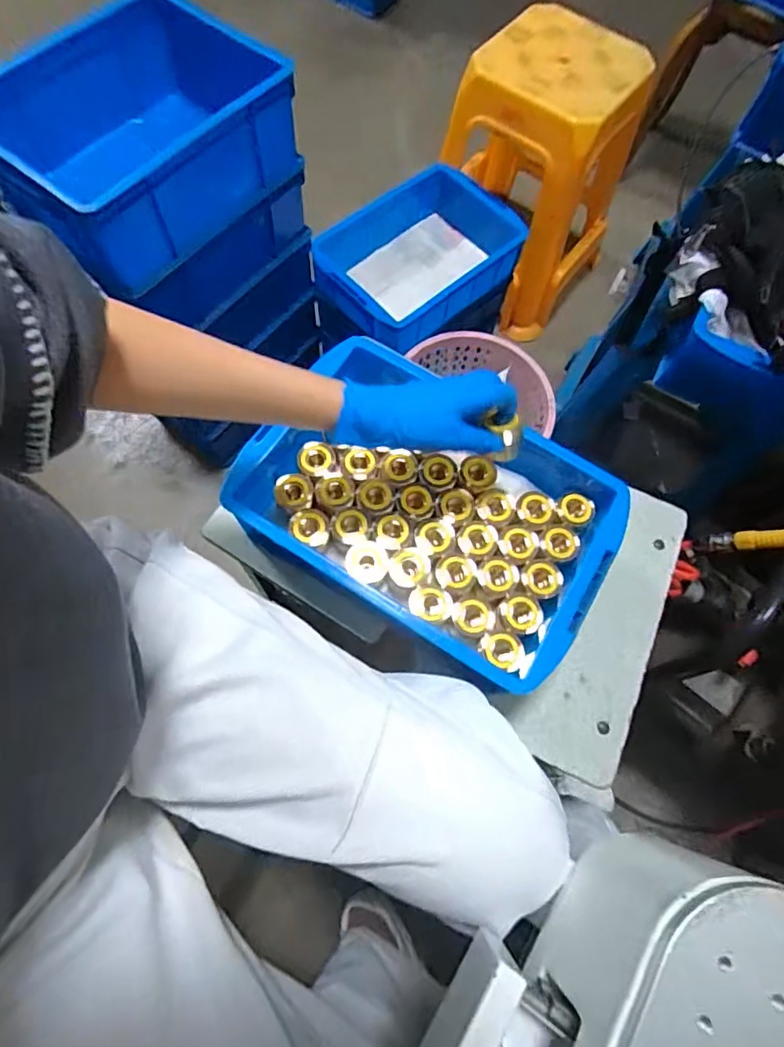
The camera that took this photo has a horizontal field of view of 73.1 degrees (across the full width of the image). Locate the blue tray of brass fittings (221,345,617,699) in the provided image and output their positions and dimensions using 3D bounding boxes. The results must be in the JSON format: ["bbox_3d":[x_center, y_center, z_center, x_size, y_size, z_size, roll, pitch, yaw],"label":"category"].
[{"bbox_3d":[0.037,-0.016,0.545,0.351,0.069,0.249,31,70,9],"label":"blue tray of brass fittings"}]

